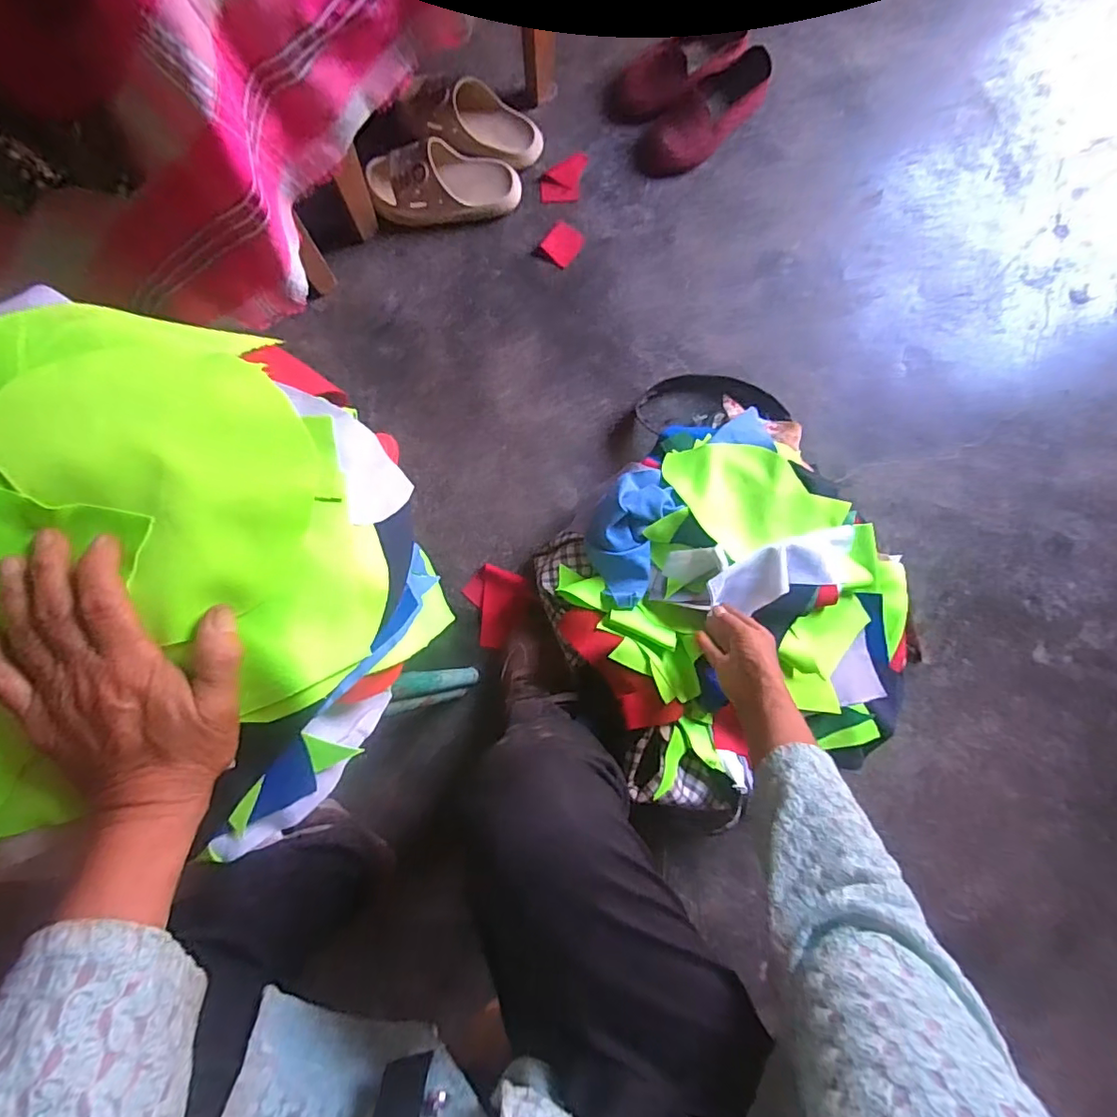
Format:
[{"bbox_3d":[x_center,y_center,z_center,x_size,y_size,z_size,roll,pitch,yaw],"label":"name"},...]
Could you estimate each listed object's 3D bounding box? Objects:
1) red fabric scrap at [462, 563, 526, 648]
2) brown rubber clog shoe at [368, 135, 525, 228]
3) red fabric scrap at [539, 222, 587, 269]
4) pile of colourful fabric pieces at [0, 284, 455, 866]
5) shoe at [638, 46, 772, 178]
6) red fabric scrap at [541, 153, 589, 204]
[{"bbox_3d":[-0.094,0.064,0.751,0.072,0.009,0.105,20,85,-2],"label":"red fabric scrap"},{"bbox_3d":[-0.158,-0.530,0.772,0.207,0.058,0.092,-3,86,-4],"label":"brown rubber clog shoe"},{"bbox_3d":[0.007,-0.460,0.802,0.046,0.010,0.057,34,84,-1],"label":"red fabric scrap"},{"bbox_3d":[-0.259,0.021,0.341,0.316,0.106,0.335,0,86,-4],"label":"pile of colourful fabric pieces"},{"bbox_3d":[0.212,-0.637,0.791,0.211,0.061,0.085,-35,89,-6],"label":"shoe"},{"bbox_3d":[0.008,-0.563,0.811,0.066,0.008,0.075,1,86,-4],"label":"red fabric scrap"}]

